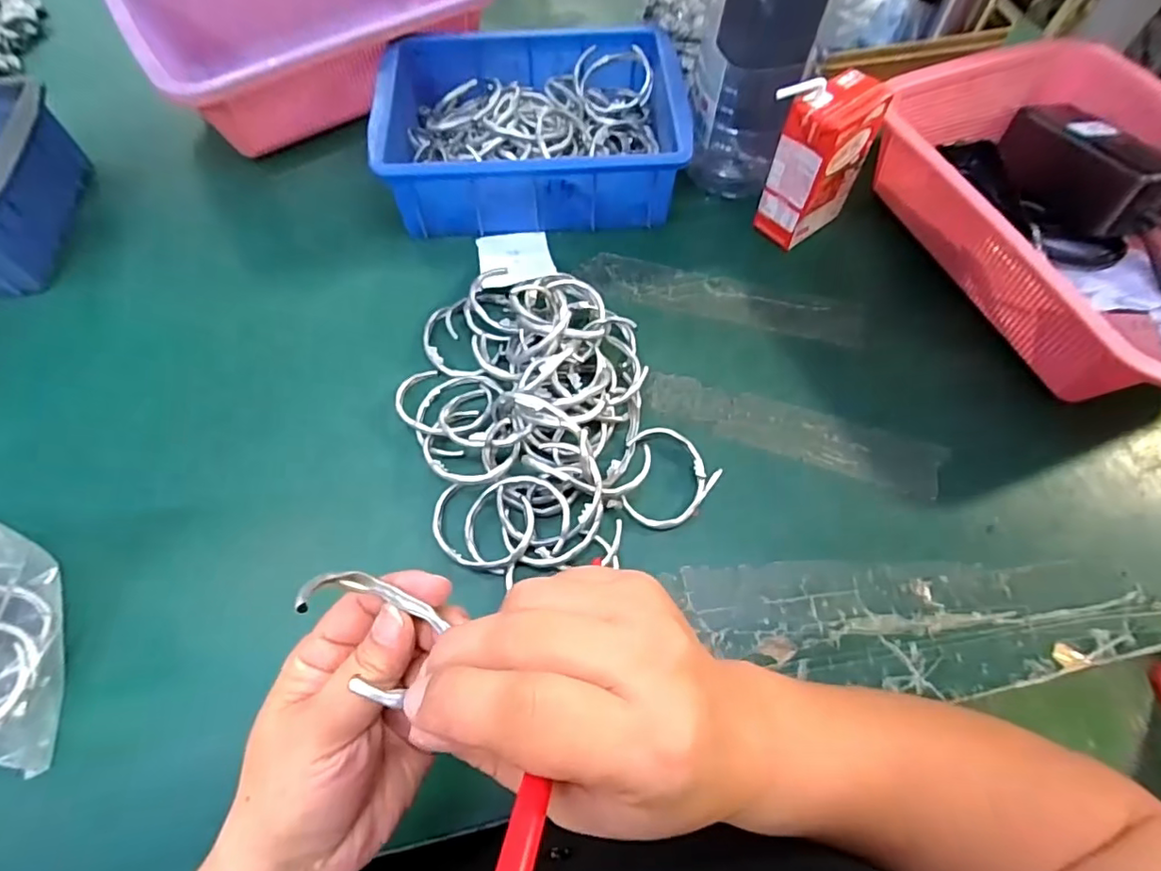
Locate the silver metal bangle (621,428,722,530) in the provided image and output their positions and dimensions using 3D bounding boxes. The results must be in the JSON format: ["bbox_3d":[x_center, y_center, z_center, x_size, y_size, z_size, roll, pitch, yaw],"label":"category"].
[{"bbox_3d":[0.052,0.026,0.369,0.062,0.008,0.064,0,63,-1],"label":"silver metal bangle"}]

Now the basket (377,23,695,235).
[{"bbox_3d":[-0.040,-0.260,0.481,0.234,0.075,0.167,-3,63,-2],"label":"basket"}]

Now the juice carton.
[{"bbox_3d":[0.179,-0.207,0.432,0.070,0.116,0.047,-32,68,-16],"label":"juice carton"}]

